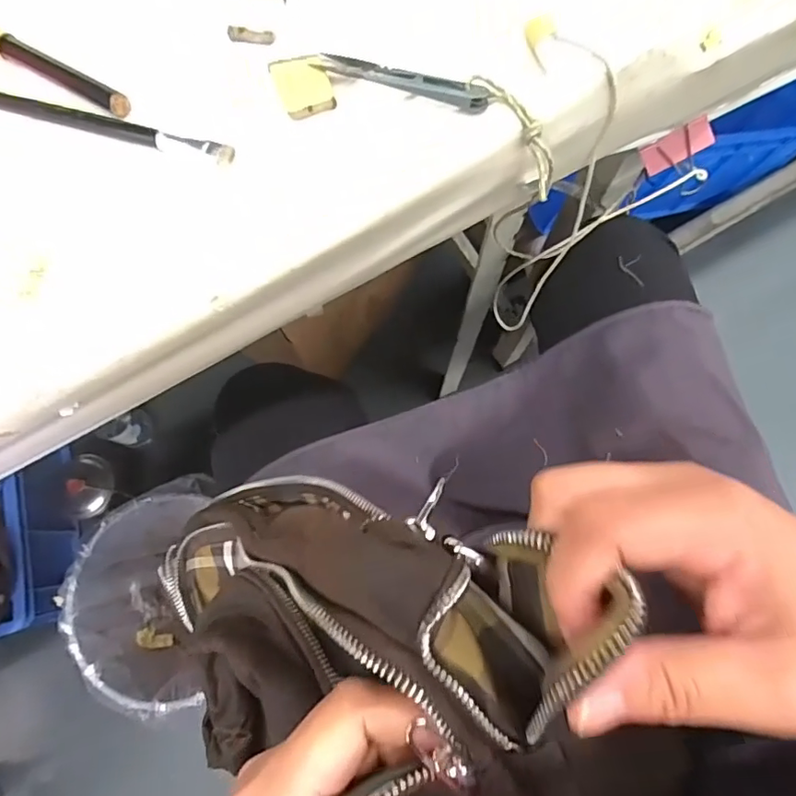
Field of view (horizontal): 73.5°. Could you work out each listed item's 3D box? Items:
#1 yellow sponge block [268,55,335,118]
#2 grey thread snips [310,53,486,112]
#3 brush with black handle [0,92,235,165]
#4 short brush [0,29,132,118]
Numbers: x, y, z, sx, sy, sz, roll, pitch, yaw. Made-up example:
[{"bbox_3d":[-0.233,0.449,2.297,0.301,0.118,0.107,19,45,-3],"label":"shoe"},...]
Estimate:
[{"bbox_3d":[-0.054,-0.180,0.307,0.029,0.004,0.039,-20,76,-4],"label":"yellow sponge block"},{"bbox_3d":[0.001,-0.180,0.300,0.100,0.010,0.017,22,77,7],"label":"grey thread snips"},{"bbox_3d":[-0.168,-0.156,0.306,0.158,0.011,0.012,17,77,6],"label":"brush with black handle"},{"bbox_3d":[-0.219,-0.203,0.320,0.150,0.015,0.016,32,79,9],"label":"short brush"}]

